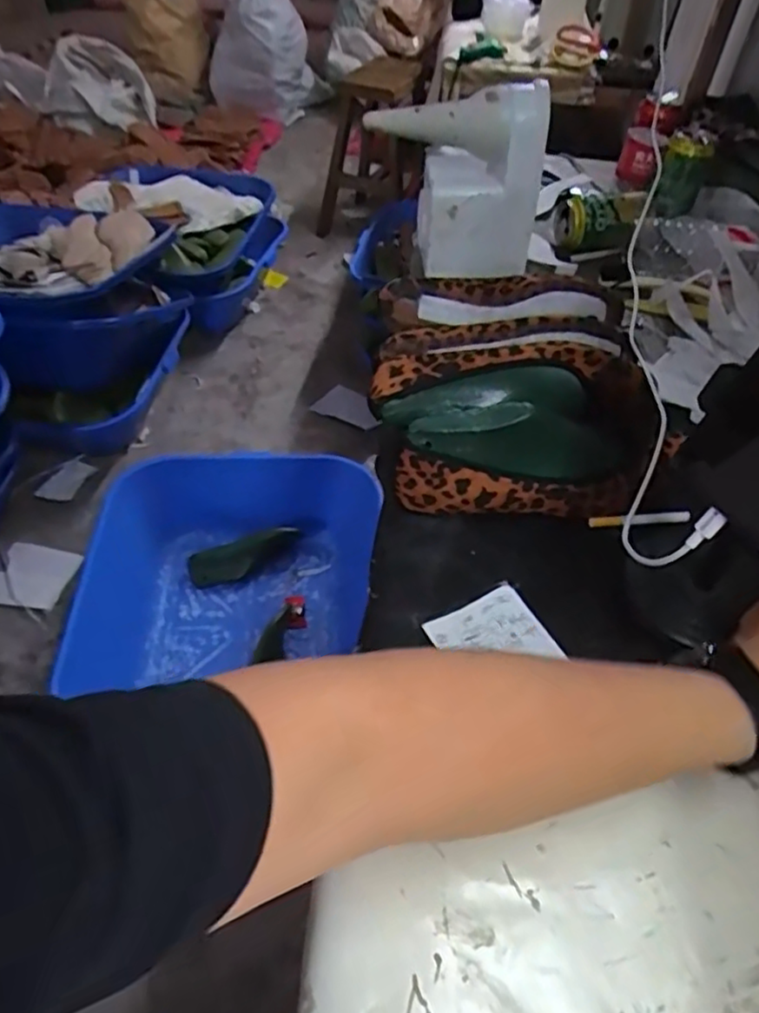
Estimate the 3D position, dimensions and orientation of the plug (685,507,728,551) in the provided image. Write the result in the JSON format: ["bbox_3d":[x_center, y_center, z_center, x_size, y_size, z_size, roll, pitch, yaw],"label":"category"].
[{"bbox_3d":[0.171,0.013,0.348,0.005,0.024,0.011,11,30,-53],"label":"plug"}]

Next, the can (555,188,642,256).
[{"bbox_3d":[0.275,-0.356,0.829,0.099,0.057,0.054,-4,48,-7],"label":"can"}]

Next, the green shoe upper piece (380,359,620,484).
[{"bbox_3d":[0.101,-0.060,0.541,0.182,0.081,0.105,-6,49,-9],"label":"green shoe upper piece"}]

